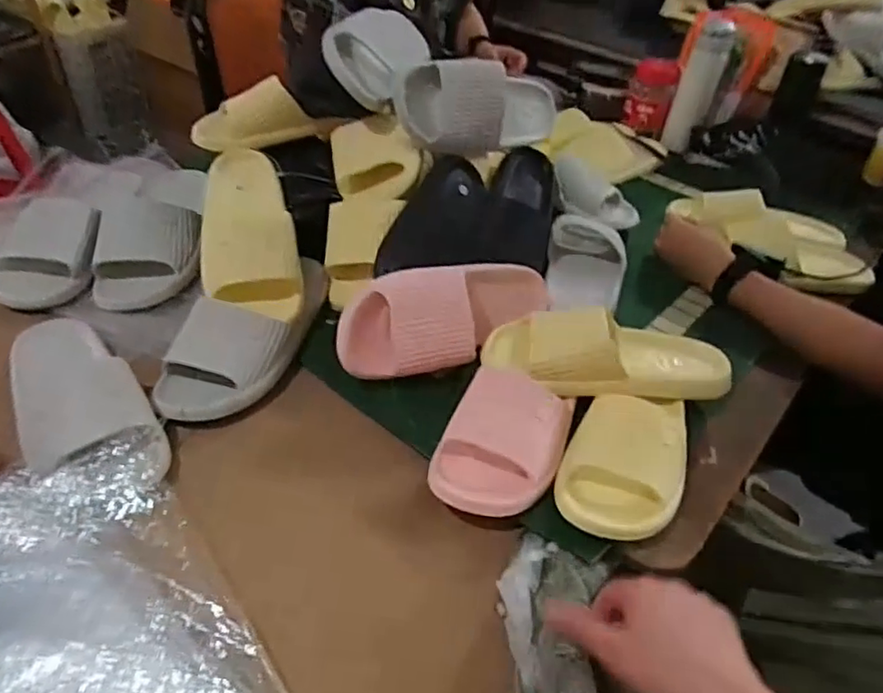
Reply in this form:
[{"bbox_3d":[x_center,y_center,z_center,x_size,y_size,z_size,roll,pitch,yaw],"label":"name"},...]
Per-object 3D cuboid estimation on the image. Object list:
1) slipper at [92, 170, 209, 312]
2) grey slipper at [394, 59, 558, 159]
[{"bbox_3d":[-0.380,-0.164,0.804,0.129,0.086,0.272,-8,44,-14],"label":"slipper"},{"bbox_3d":[0.064,-0.317,0.816,0.275,0.114,0.071,-15,42,-42],"label":"grey slipper"}]

